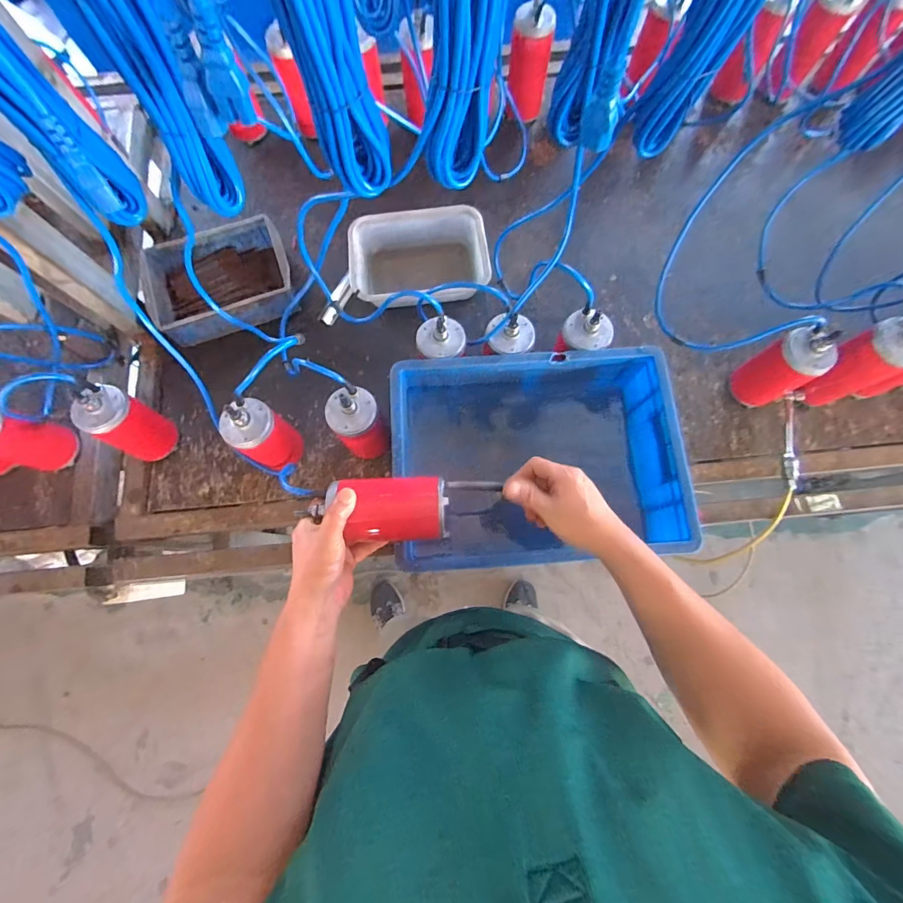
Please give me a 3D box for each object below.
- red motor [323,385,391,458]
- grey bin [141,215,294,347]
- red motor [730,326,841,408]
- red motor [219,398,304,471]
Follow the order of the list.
[{"bbox_3d":[-0.136,-0.034,0.653,0.081,0.162,0.091,-20,77,-5],"label":"red motor"},{"bbox_3d":[-0.424,-0.319,0.782,0.249,0.063,0.213,-16,76,-4],"label":"grey bin"},{"bbox_3d":[0.536,-0.135,0.671,0.077,0.162,0.078,0,76,0],"label":"red motor"},{"bbox_3d":[-0.284,-0.019,0.653,0.078,0.165,0.074,0,76,0],"label":"red motor"}]

